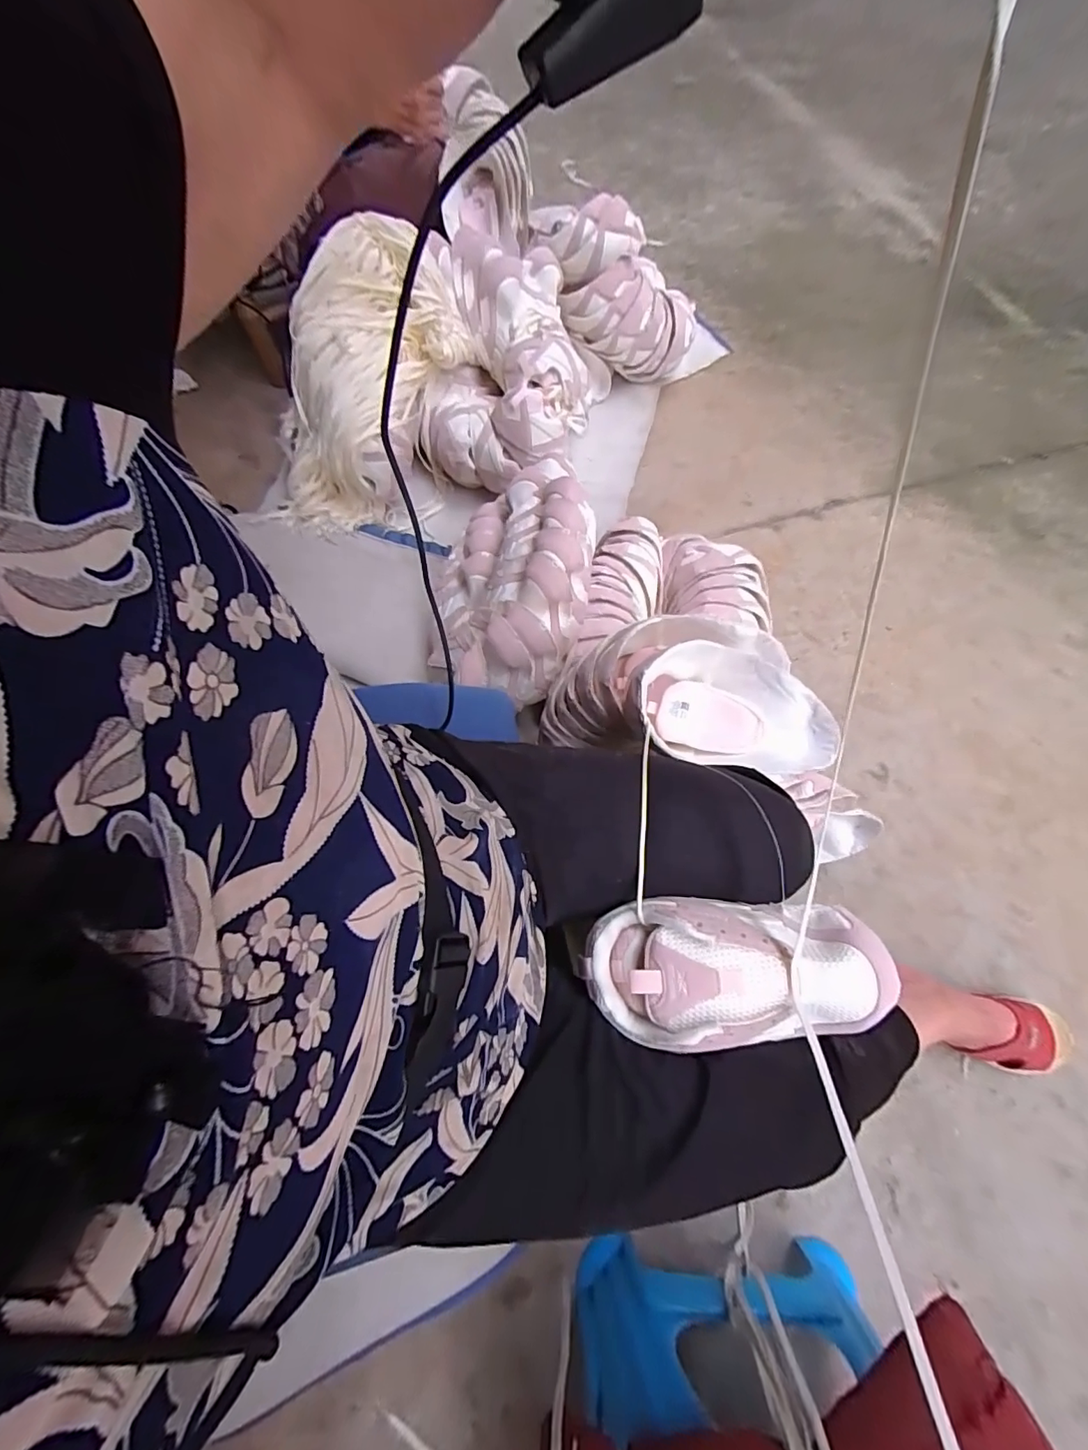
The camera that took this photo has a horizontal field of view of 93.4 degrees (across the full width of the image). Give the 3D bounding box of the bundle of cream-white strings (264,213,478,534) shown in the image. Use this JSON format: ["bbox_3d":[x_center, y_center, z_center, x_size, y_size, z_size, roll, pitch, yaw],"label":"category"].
[{"bbox_3d":[-0.329,-0.617,0.956,0.230,0.187,0.536,30,104,12],"label":"bundle of cream-white strings"}]

